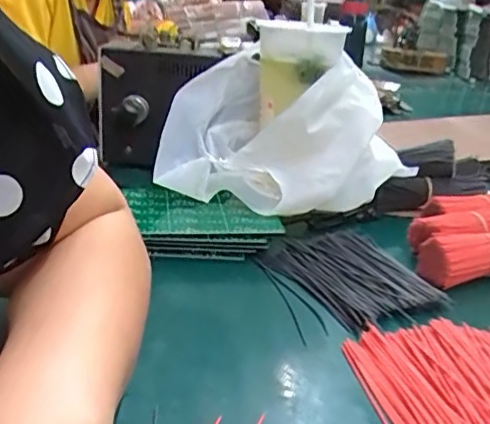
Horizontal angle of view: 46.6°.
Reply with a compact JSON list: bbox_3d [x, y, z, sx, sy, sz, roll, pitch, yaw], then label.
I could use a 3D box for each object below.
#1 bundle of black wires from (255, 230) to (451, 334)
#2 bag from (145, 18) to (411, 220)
[{"bbox_3d":[0.080,0.048,0.450,0.091,0.019,0.131,-9,25,-32],"label":"bundle of black wires"},{"bbox_3d":[0.033,-0.075,0.527,0.194,0.178,0.129,11,23,18],"label":"bag"}]

